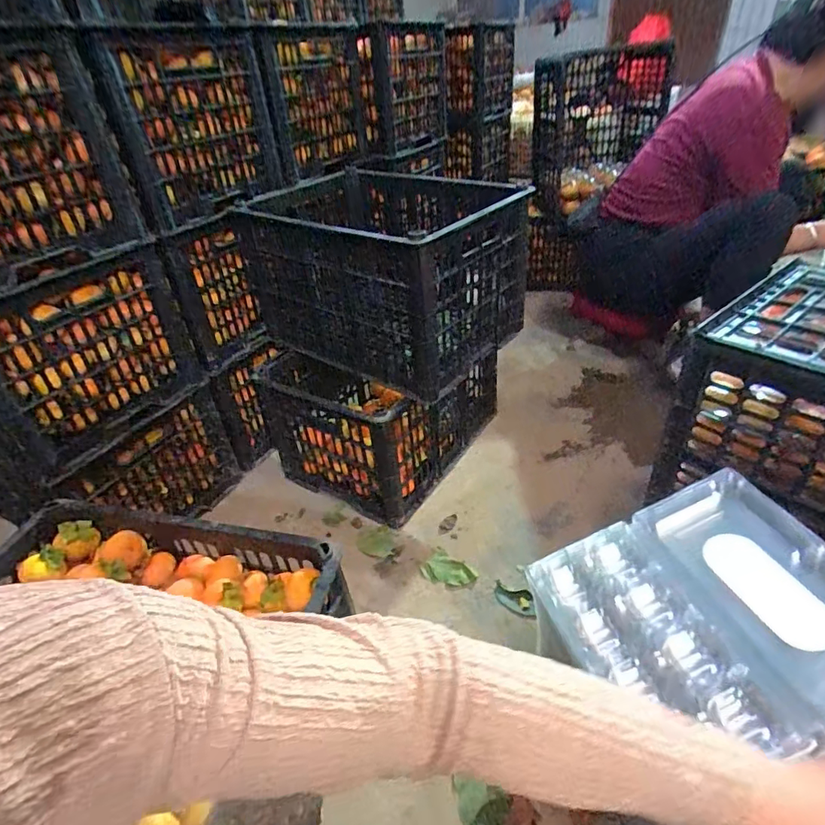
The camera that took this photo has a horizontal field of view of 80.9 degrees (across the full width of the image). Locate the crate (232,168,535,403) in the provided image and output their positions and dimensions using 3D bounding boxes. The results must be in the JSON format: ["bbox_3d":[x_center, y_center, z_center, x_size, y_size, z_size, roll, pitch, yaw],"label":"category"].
[{"bbox_3d":[-0.058,-0.276,1.008,0.482,0.315,0.333,20,43,30],"label":"crate"}]

